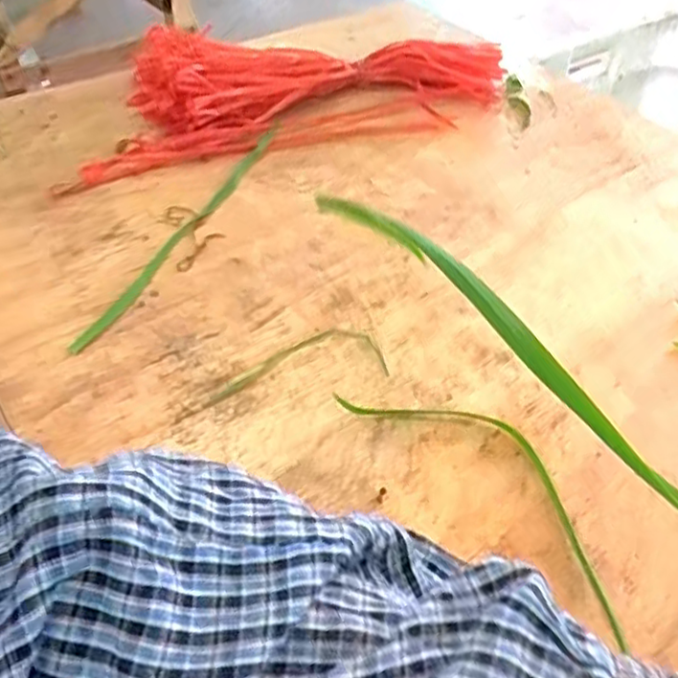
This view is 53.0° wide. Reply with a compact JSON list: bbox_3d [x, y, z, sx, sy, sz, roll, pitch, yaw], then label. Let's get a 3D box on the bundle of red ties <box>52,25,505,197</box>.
[{"bbox_3d":[-0.030,-0.217,0.580,0.423,0.070,0.114,-15,49,-18],"label":"bundle of red ties"}]

